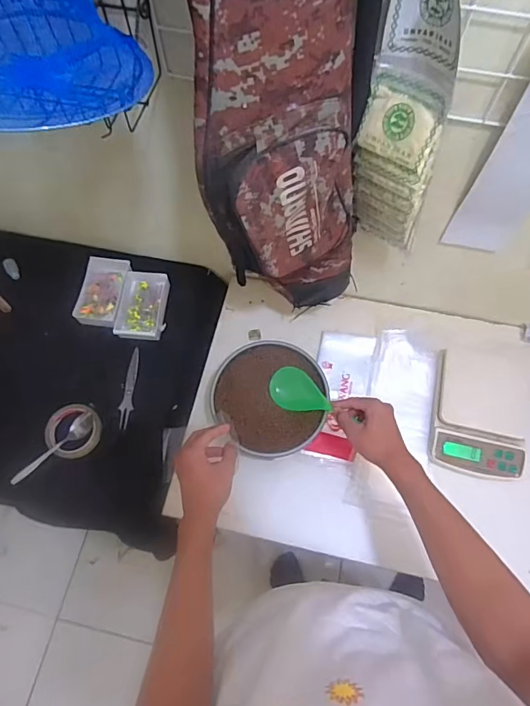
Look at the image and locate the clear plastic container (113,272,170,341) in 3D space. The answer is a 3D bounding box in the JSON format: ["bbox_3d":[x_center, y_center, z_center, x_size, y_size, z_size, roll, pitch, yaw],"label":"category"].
[{"bbox_3d":[-0.246,-0.092,0.912,0.092,0.030,0.148,4,67,2],"label":"clear plastic container"}]

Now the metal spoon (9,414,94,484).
[{"bbox_3d":[-0.374,0.164,0.794,0.160,0.033,0.035,-39,72,-15],"label":"metal spoon"}]

